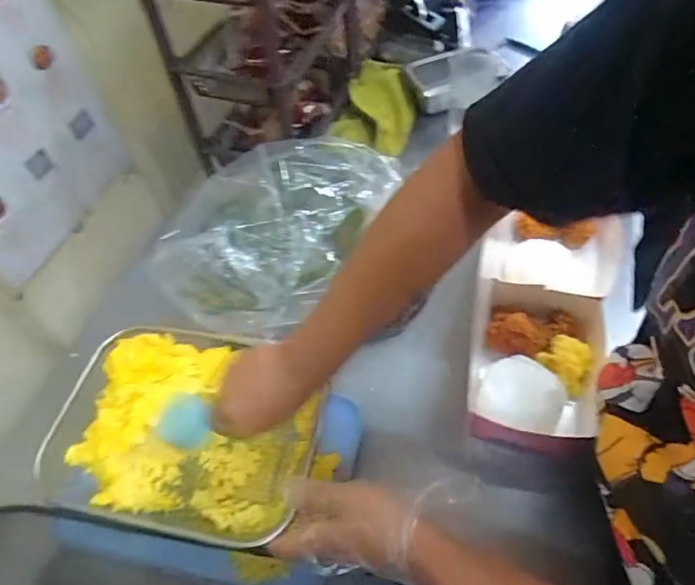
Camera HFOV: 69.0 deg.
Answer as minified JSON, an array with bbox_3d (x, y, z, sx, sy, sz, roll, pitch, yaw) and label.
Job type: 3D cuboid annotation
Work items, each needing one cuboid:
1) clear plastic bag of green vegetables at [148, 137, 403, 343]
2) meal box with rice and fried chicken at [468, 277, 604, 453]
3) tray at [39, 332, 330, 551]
[{"bbox_3d":[-0.086,-0.095,0.659,0.210,0.103,0.322,34,63,26],"label":"clear plastic bag of green vegetables"},{"bbox_3d":[0.215,0.083,0.575,0.142,0.062,0.181,8,54,11],"label":"meal box with rice and fried chicken"},{"bbox_3d":[-0.173,0.151,0.555,0.269,0.060,0.204,7,54,10],"label":"tray"}]

